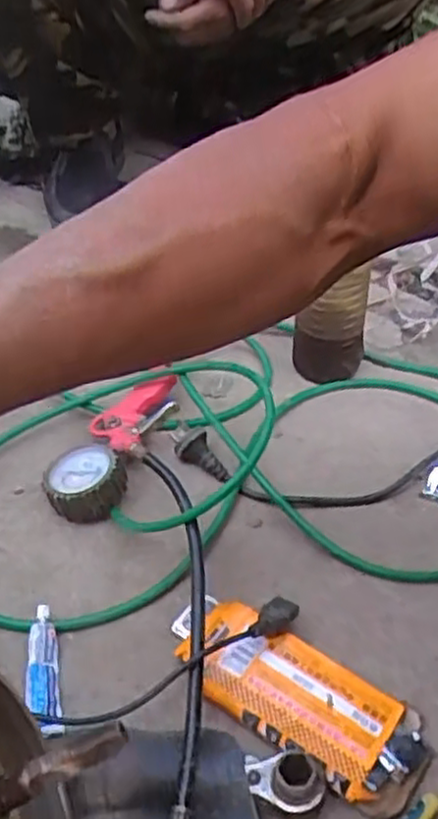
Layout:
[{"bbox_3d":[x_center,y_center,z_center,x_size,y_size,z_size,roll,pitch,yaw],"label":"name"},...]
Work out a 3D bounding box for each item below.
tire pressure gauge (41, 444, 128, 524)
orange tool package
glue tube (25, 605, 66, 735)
[{"bbox_3d":[-0.123,0.064,0.682,0.074,0.046,0.073,-6,43,-8],"label":"tire pressure gauge"},{"bbox_3d":[0.042,0.203,0.554,0.176,0.029,0.079,28,48,25],"label":"orange tool package"},{"bbox_3d":[-0.132,0.197,0.555,0.026,0.020,0.097,-9,43,-12],"label":"glue tube"}]

